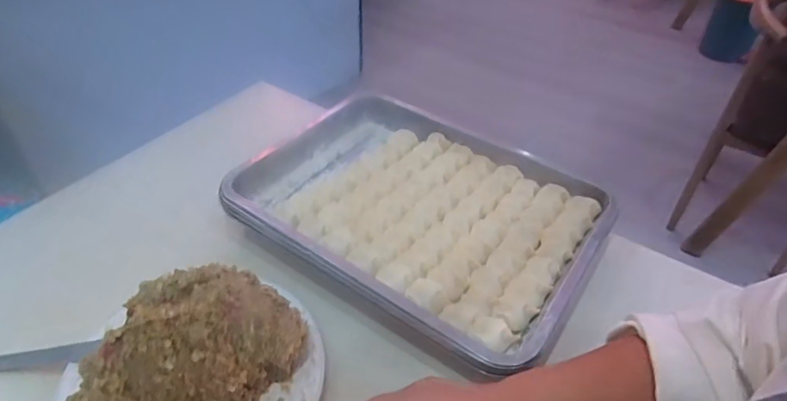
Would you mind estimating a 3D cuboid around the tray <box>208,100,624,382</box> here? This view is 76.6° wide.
[{"bbox_3d":[0.024,0.010,0.582,0.393,0.064,0.291,28,48,25],"label":"tray"}]

